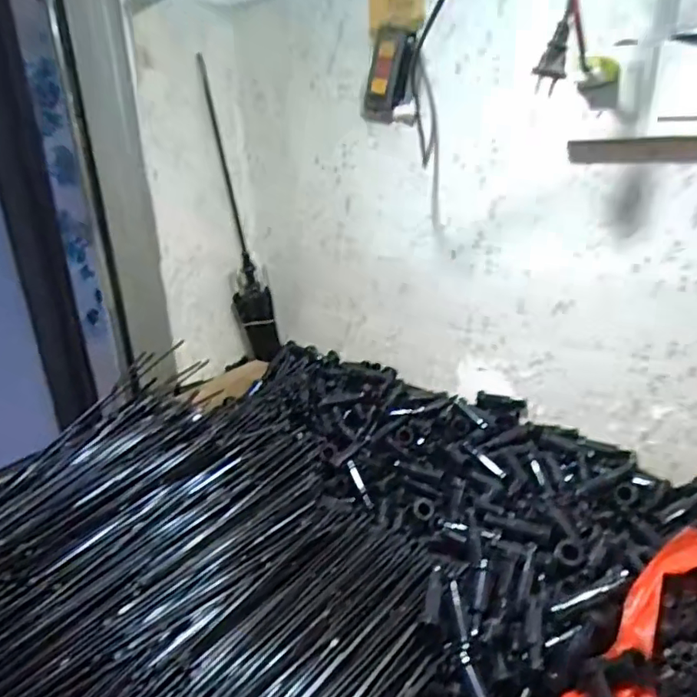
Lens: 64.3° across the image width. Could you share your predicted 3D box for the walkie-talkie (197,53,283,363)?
[{"bbox_3d":[-0.160,-0.184,0.852,0.073,0.422,0.046,-4,18,-3],"label":"walkie-talkie"}]

